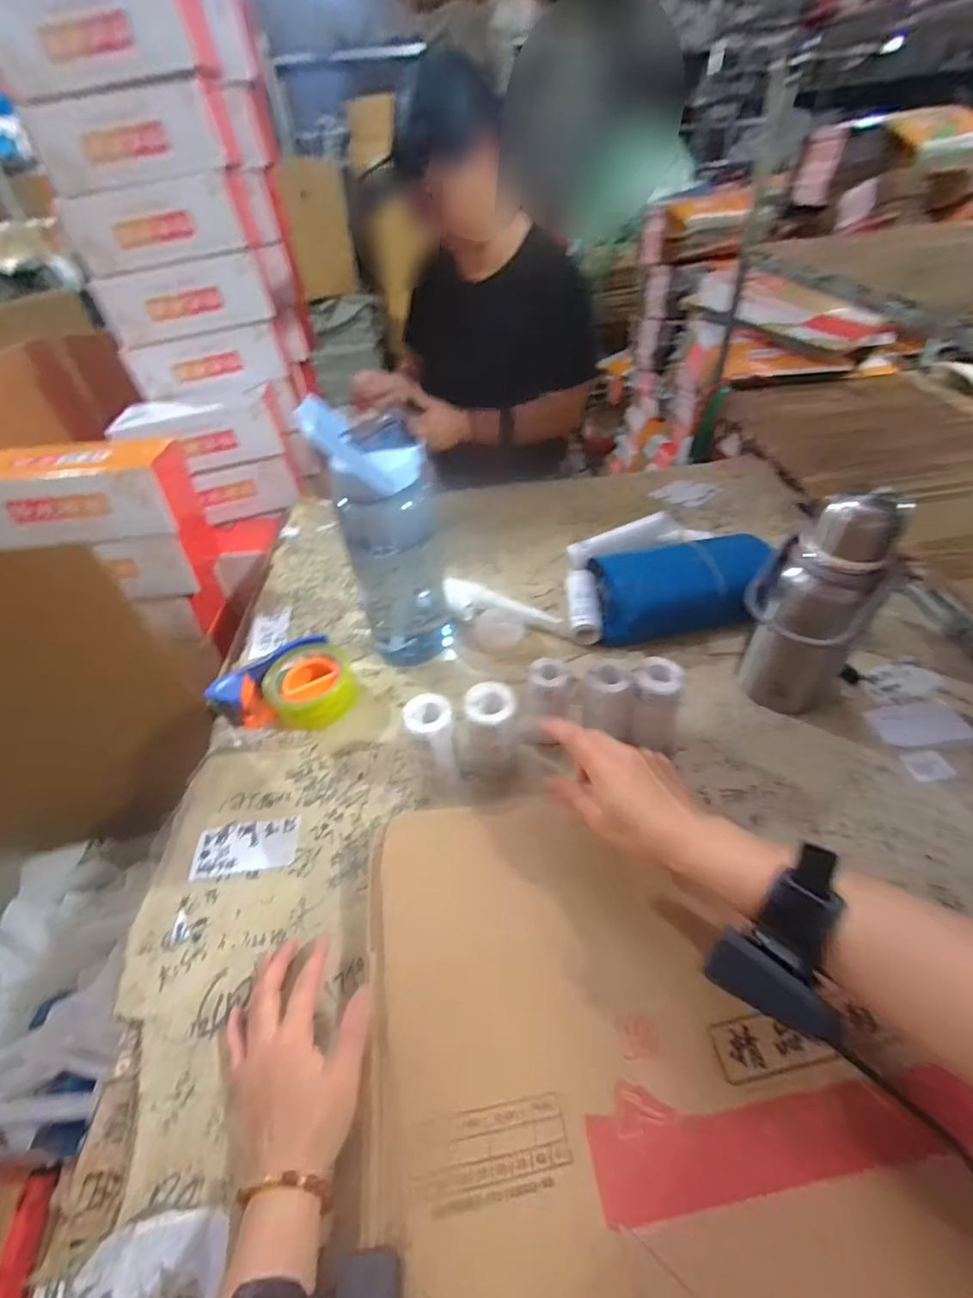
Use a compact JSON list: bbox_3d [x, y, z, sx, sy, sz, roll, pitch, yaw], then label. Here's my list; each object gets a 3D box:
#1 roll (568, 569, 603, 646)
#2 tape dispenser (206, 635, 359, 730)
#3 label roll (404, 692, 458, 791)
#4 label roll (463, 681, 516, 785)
[{"bbox_3d":[0.132,-0.056,0.704,0.039,0.046,0.121,0,44,5],"label":"roll"},{"bbox_3d":[-0.232,0.052,0.612,0.150,0.058,0.112,-32,50,-25],"label":"tape dispenser"},{"bbox_3d":[-0.053,0.097,0.521,0.048,0.096,0.056,-14,45,-9],"label":"label roll"},{"bbox_3d":[0.001,0.086,0.522,0.055,0.100,0.056,-3,44,3],"label":"label roll"}]

